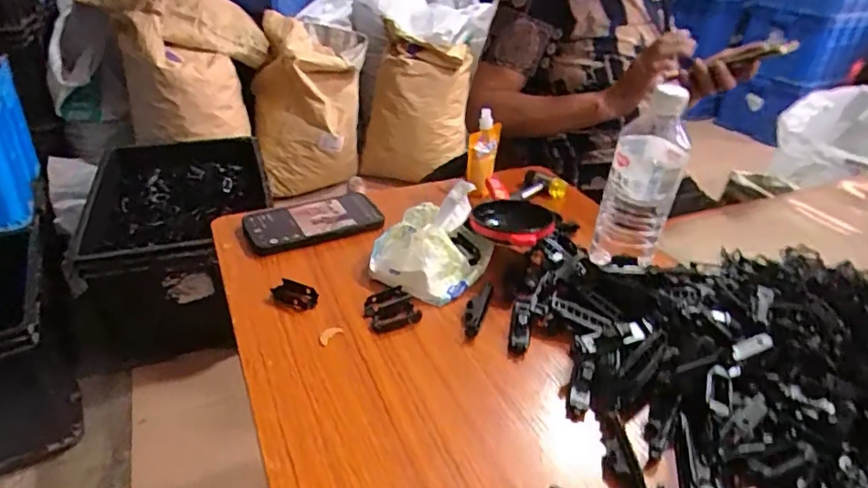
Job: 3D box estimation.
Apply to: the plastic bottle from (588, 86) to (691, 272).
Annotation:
[{"bbox_3d":[0.209,-0.062,0.555,0.068,0.182,0.069,15,34,18],"label":"plastic bottle"}]

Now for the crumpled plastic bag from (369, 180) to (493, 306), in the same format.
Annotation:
[{"bbox_3d":[-0.001,-0.009,0.589,0.109,0.080,0.121,23,37,29],"label":"crumpled plastic bag"}]

